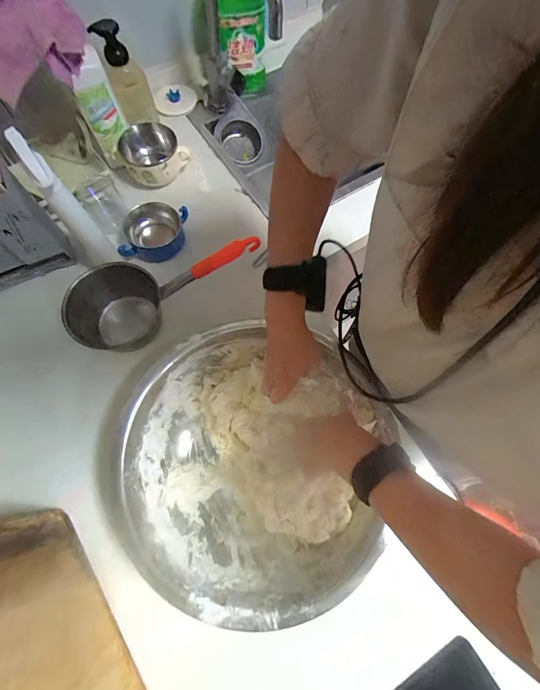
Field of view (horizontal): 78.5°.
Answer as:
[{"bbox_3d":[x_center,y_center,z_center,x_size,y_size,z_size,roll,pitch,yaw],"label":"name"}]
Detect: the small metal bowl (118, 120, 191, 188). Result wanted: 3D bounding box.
[{"bbox_3d":[-0.242,-0.408,0.713,0.125,0.074,0.108,-18,70,-6],"label":"small metal bowl"}]

